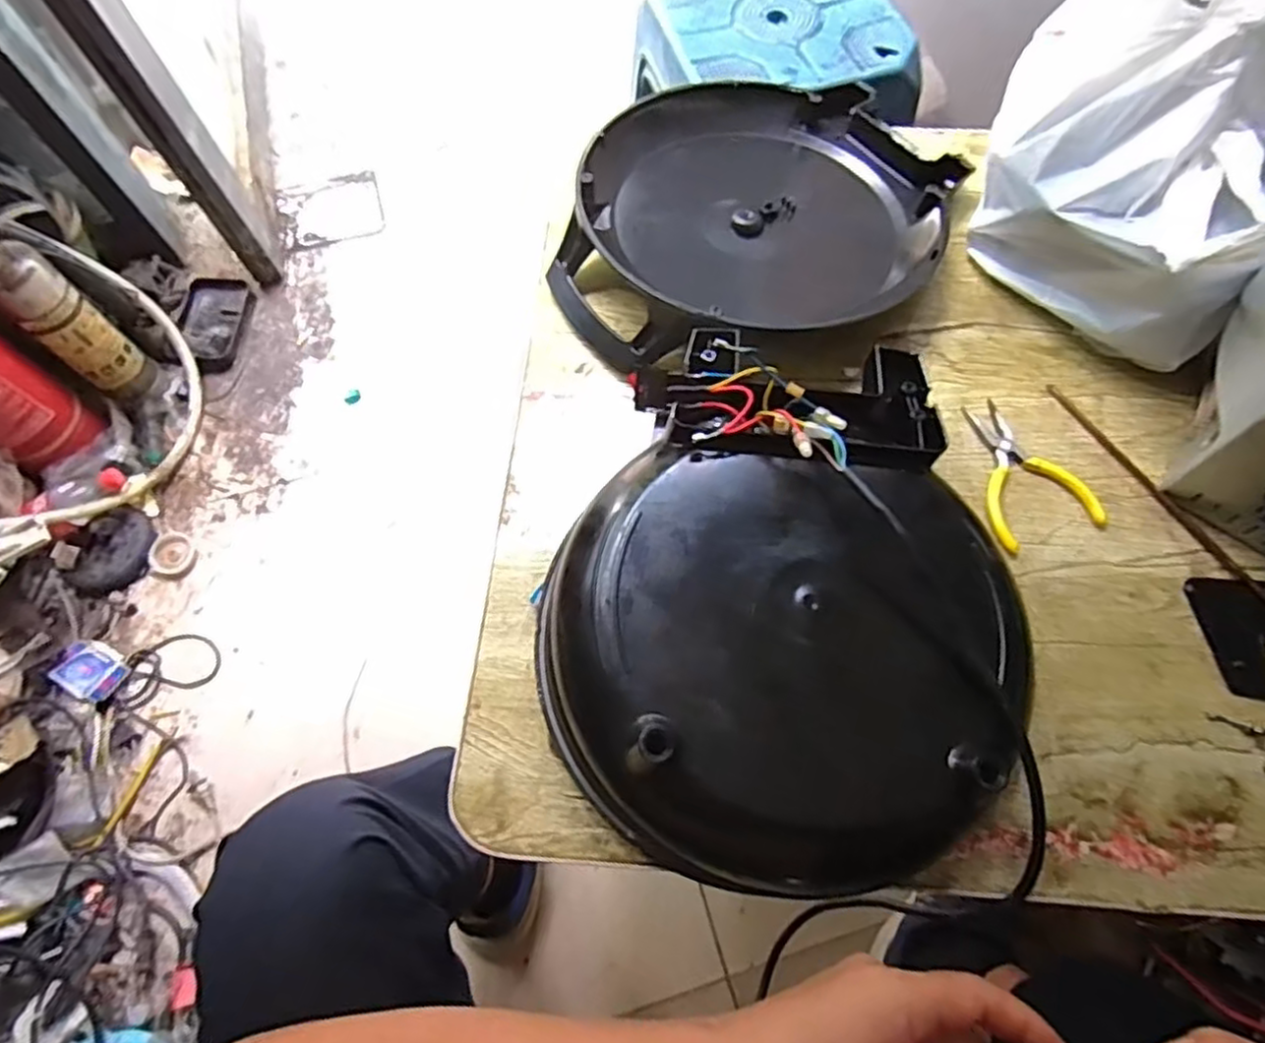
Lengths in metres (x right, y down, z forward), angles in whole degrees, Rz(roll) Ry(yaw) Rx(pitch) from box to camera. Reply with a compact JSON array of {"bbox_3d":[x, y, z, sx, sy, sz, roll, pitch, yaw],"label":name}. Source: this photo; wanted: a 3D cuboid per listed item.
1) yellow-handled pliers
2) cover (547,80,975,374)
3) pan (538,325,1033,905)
[{"bbox_3d":[0.288,-0.039,0.524,0.078,0.009,0.118,-19,69,-6],"label":"yellow-handled pliers"},{"bbox_3d":[0.107,-0.277,0.613,0.365,0.078,0.280,-36,72,-12],"label":"cover"},{"bbox_3d":[0.100,0.051,0.451,0.296,0.096,0.343,0,68,1],"label":"pan"}]

